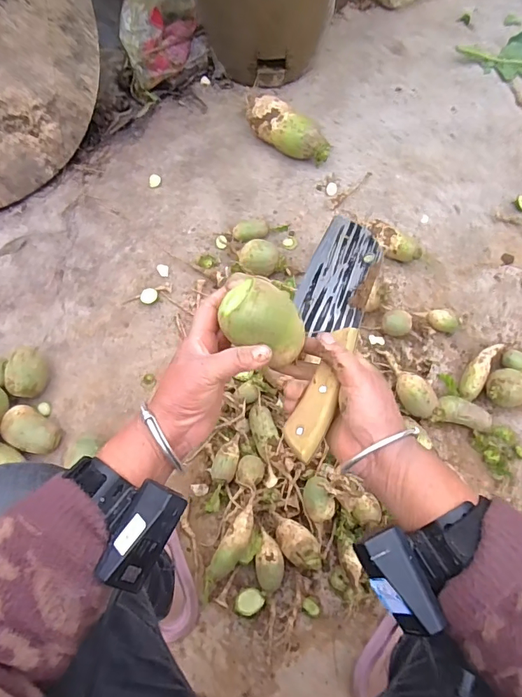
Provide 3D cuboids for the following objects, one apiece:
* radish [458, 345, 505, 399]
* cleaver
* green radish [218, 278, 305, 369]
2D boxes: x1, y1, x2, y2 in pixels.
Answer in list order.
[{"bbox_3d":[0.414,0.044,0.842,0.044,0.046,0.131,28,70,11],"label":"radish"},{"bbox_3d":[0.068,-0.022,0.418,0.075,0.027,0.262,-2,56,27],"label":"cleaver"},{"bbox_3d":[0.002,-0.021,0.359,0.068,0.054,0.049,13,67,5],"label":"green radish"}]

